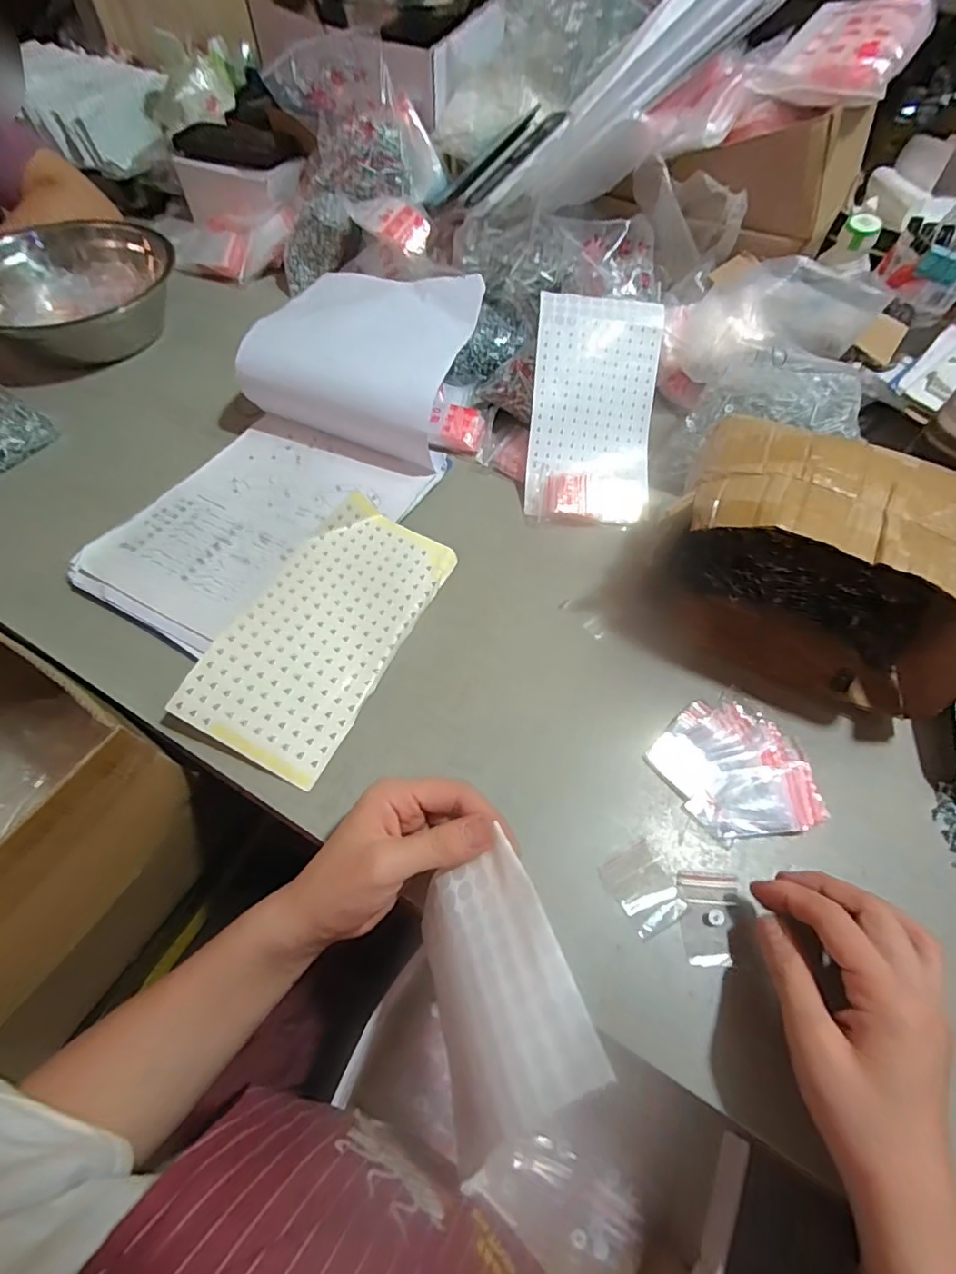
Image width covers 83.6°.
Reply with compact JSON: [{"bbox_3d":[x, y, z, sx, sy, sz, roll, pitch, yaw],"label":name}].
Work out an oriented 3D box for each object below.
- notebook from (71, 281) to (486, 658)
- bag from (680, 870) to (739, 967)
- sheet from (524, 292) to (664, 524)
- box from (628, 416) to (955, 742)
[{"bbox_3d":[-0.161,-0.188,0.521,0.215,0.093,0.444,25,62,14],"label":"notebook"},{"bbox_3d":[0.151,0.182,0.346,0.039,0.009,0.053,5,59,2],"label":"bag"},{"bbox_3d":[0.117,-0.227,0.532,0.123,0.030,0.216,4,93,-6],"label":"sheet"},{"bbox_3d":[0.266,-0.055,0.410,0.224,0.122,0.162,24,61,13],"label":"box"}]

